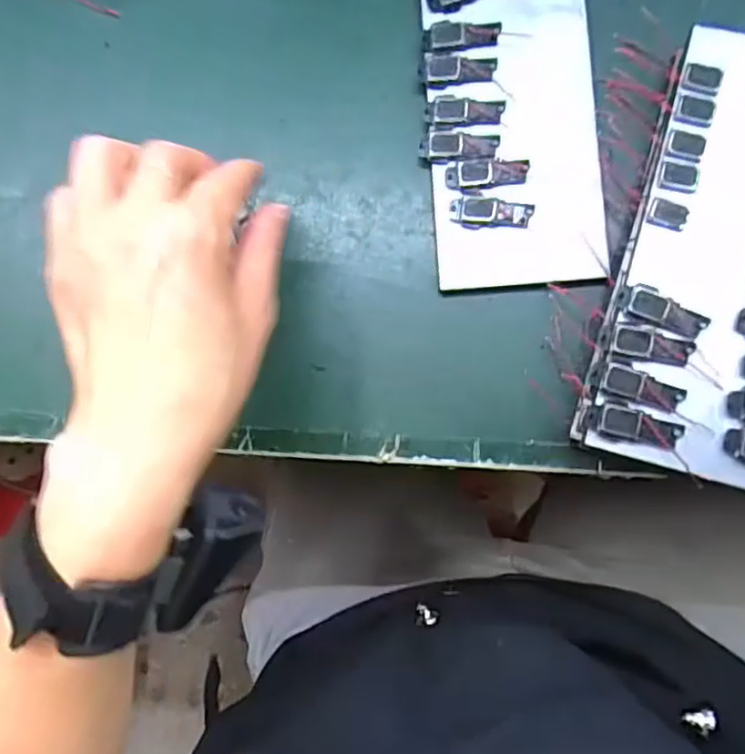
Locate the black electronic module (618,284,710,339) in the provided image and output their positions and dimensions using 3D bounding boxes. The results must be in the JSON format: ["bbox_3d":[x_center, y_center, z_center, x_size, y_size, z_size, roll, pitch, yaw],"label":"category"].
[{"bbox_3d":[0.128,-0.029,0.293,0.038,0.005,0.015,22,86,8],"label":"black electronic module"}]

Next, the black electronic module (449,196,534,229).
[{"bbox_3d":[0.058,-0.080,0.324,0.039,0.004,0.016,3,83,6],"label":"black electronic module"}]

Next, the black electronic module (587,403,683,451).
[{"bbox_3d":[0.114,0.021,0.287,0.038,0.004,0.015,17,85,7],"label":"black electronic module"}]

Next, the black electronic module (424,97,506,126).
[{"bbox_3d":[0.046,-0.131,0.331,0.038,0.004,0.013,4,84,6],"label":"black electronic module"}]

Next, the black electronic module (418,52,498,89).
[{"bbox_3d":[0.043,-0.153,0.332,0.038,0.004,0.016,-3,83,5],"label":"black electronic module"}]

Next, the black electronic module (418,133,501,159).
[{"bbox_3d":[0.043,-0.114,0.328,0.038,0.004,0.013,4,84,6],"label":"black electronic module"}]

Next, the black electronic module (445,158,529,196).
[{"bbox_3d":[0.056,-0.098,0.326,0.039,0.004,0.016,-6,83,5],"label":"black electronic module"}]

